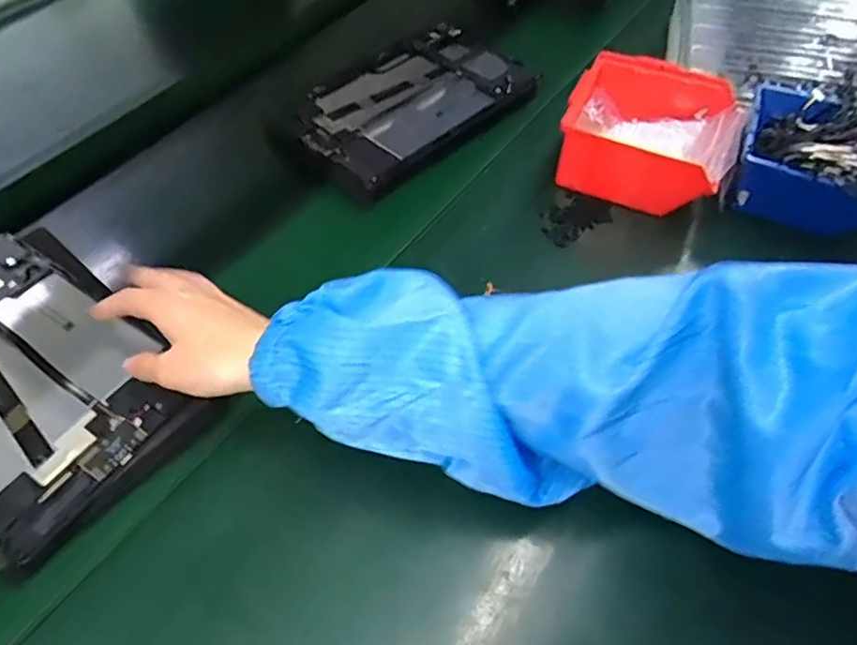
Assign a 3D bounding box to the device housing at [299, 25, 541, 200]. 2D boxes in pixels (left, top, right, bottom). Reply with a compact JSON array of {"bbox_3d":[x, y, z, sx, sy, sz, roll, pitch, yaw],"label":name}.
[{"bbox_3d":[-0.022,-0.218,0.596,0.158,0.032,0.231,37,62,25],"label":"device housing"}]

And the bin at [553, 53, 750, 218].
[{"bbox_3d":[0.193,-0.160,0.528,0.134,0.081,0.122,21,56,17],"label":"bin"}]

